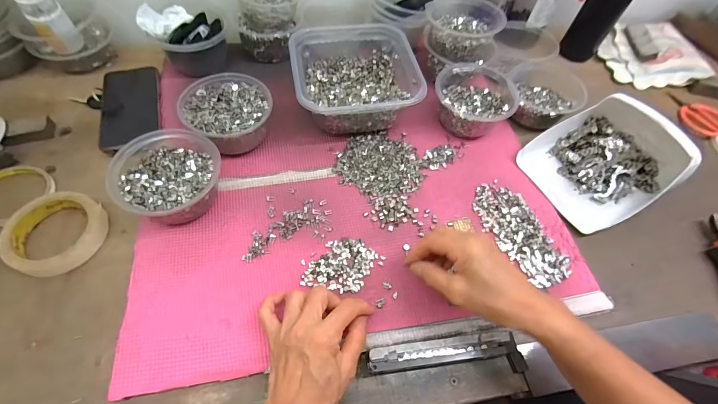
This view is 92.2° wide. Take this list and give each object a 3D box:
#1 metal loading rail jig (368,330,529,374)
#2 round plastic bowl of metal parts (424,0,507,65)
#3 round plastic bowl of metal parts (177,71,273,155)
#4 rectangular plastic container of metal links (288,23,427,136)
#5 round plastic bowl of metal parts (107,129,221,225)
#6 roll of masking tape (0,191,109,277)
[{"bbox_3d":[0.087,0.154,0.349,0.153,0.028,0.034,-1,60,-4],"label":"metal loading rail jig"},{"bbox_3d":[0.161,-0.269,0.539,0.115,0.065,0.110,2,57,-4],"label":"round plastic bowl of metal parts"},{"bbox_3d":[-0.177,-0.118,0.471,0.113,0.061,0.118,-35,68,-22],"label":"round plastic bowl of metal parts"},{"bbox_3d":[-0.009,-0.182,0.512,0.167,0.073,0.167,-7,60,-8],"label":"rectangular plastic container of metal links"},{"bbox_3d":[-0.224,-0.030,0.415,0.114,0.059,0.127,-27,65,-18],"label":"round plastic bowl of metal parts"},{"bbox_3d":[-0.349,0.034,0.394,0.097,0.022,0.098,7,59,0],"label":"roll of masking tape"}]

